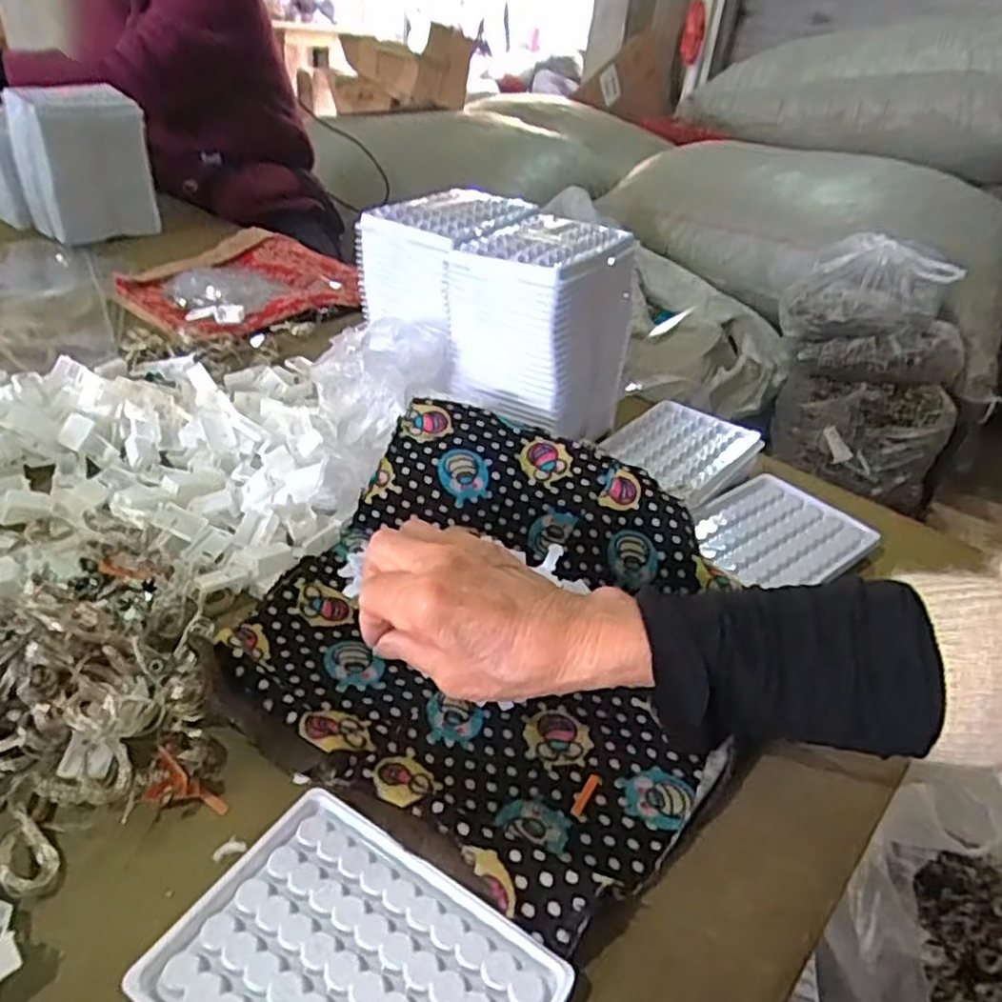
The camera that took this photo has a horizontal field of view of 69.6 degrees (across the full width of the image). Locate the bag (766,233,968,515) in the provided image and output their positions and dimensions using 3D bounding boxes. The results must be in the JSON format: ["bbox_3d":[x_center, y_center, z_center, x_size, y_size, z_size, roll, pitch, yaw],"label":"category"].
[{"bbox_3d":[0.777,-0.287,1.540,0.390,0.419,0.326,20,36,19],"label":"bag"}]

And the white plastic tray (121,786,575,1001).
[{"bbox_3d":[-0.053,0.172,0.258,0.131,0.012,0.094,24,39,23],"label":"white plastic tray"}]

